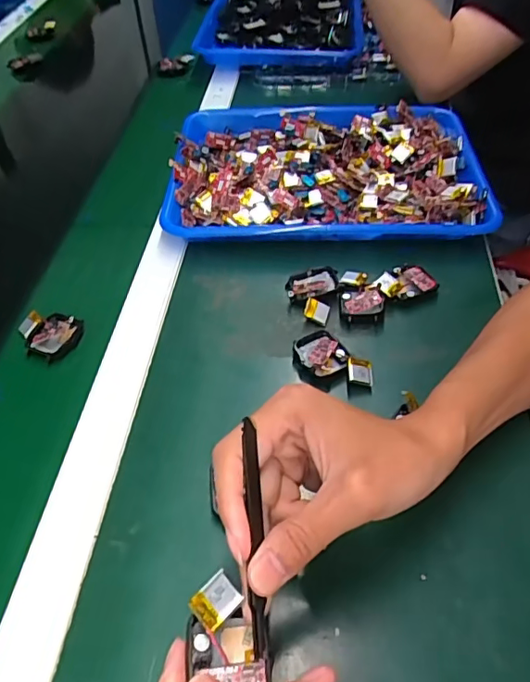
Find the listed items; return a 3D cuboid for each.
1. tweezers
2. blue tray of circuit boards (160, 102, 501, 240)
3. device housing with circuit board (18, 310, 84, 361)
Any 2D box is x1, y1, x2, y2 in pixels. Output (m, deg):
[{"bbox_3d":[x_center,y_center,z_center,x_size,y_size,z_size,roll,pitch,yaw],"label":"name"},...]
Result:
[{"bbox_3d":[-0.005,0.090,0.251,0.008,0.007,0.105,-3,72,2],"label":"tweezers"},{"bbox_3d":[0.066,-0.198,0.598,0.327,0.049,0.258,0,50,5],"label":"blue tray of circuit boards"},{"bbox_3d":[-0.193,-0.004,0.467,0.053,0.016,0.046,2,50,7],"label":"device housing with circuit board"}]

